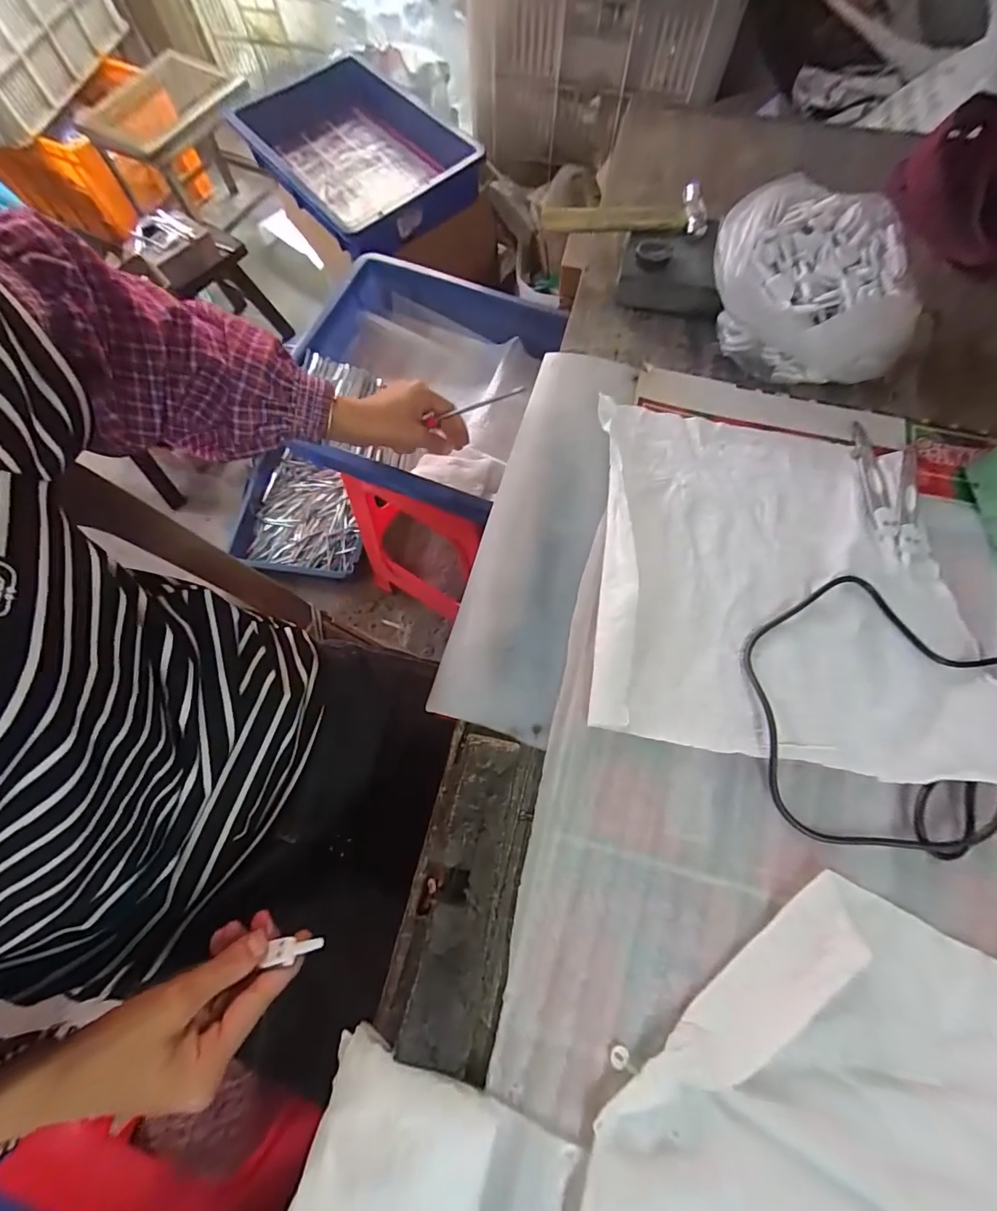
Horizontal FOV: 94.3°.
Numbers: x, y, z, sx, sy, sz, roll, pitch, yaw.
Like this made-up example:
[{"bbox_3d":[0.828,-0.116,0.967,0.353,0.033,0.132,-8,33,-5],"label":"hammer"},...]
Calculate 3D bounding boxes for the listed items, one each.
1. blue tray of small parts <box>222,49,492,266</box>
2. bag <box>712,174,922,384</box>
[{"bbox_3d":[-0.299,-0.897,0.909,0.327,0.090,0.541,-36,75,-11],"label":"blue tray of small parts"},{"bbox_3d":[0.279,-0.292,0.421,0.170,0.066,0.174,18,72,6],"label":"bag"}]

